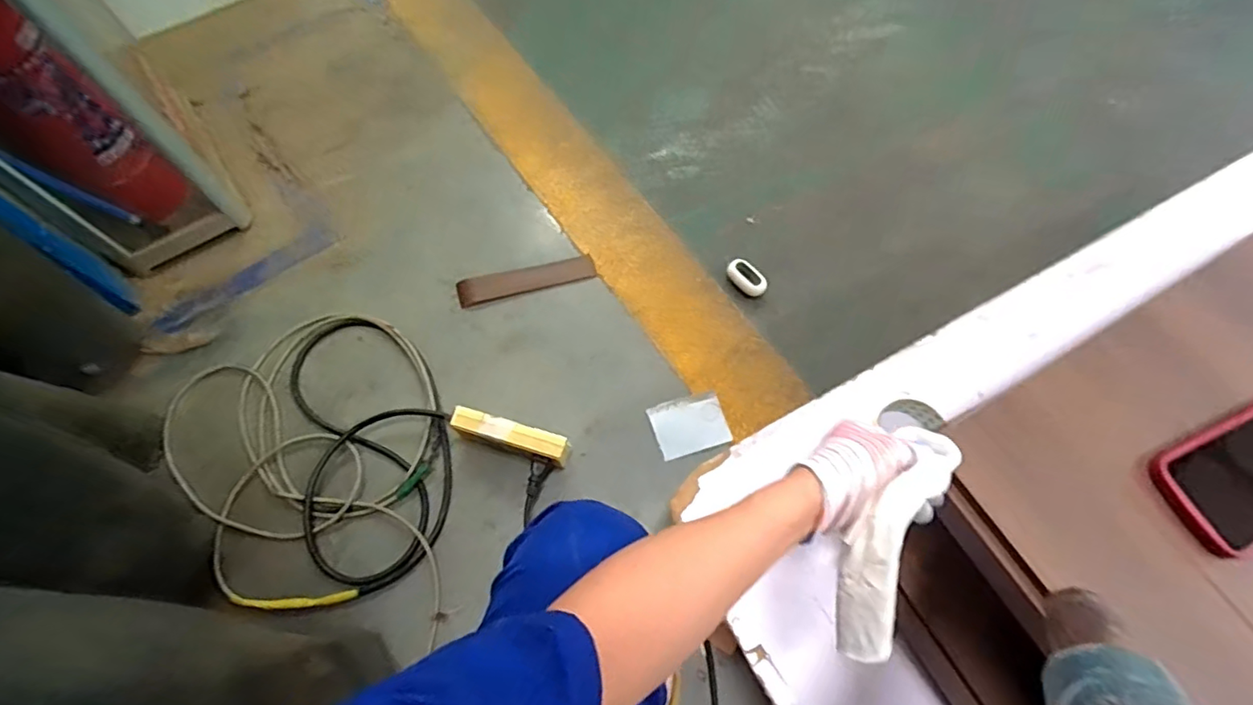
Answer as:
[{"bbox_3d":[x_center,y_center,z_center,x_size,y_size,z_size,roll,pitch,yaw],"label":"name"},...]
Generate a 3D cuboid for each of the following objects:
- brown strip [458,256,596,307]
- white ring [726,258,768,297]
[{"bbox_3d":[-0.170,-0.125,0.994,0.233,0.016,0.051,-14,71,-12],"label":"brown strip"},{"bbox_3d":[0.203,-0.125,0.976,0.040,0.025,0.073,-39,73,-15],"label":"white ring"}]

